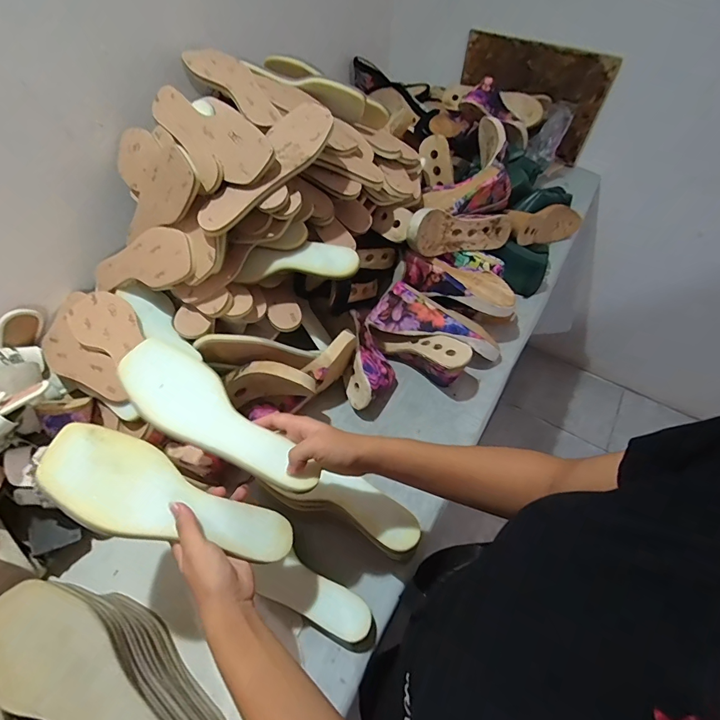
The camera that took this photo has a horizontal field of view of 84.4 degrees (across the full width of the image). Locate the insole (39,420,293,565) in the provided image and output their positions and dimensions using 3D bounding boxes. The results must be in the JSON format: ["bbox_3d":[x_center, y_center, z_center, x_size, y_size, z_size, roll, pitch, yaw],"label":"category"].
[{"bbox_3d":[-0.182,0.141,0.384,0.239,0.008,0.084,33,42,-9],"label":"insole"}]

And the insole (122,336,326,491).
[{"bbox_3d":[-0.145,0.064,0.410,0.226,0.025,0.076,37,61,2],"label":"insole"}]

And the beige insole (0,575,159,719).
[{"bbox_3d":[-0.245,0.286,0.342,0.240,0.014,0.082,26,60,21],"label":"beige insole"}]

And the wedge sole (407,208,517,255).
[{"bbox_3d":[0.177,-0.239,0.736,0.236,0.080,0.067,-8,54,-25],"label":"wedge sole"}]

